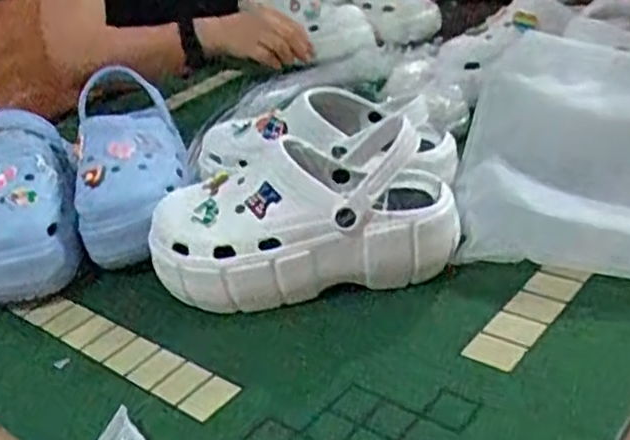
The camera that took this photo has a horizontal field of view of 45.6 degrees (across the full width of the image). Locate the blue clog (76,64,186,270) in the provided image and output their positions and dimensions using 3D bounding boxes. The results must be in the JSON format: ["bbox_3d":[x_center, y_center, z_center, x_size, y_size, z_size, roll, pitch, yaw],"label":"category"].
[{"bbox_3d":[-0.196,-0.062,0.777,0.121,0.078,0.248,-6,45,3],"label":"blue clog"}]

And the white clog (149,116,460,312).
[{"bbox_3d":[-0.011,0.003,0.654,0.264,0.112,0.103,-10,29,-4],"label":"white clog"}]

